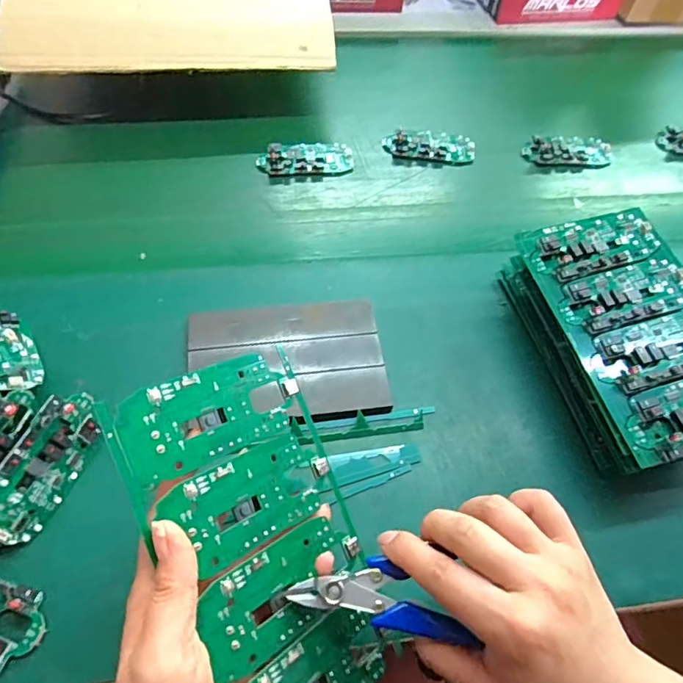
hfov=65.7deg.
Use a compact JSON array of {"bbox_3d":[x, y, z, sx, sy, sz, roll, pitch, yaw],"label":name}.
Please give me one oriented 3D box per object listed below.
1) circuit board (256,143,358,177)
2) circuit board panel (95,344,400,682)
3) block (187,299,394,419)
[{"bbox_3d":[-0.037,-0.193,0.558,0.099,0.009,0.049,-10,58,-11],"label":"circuit board"},{"bbox_3d":[-0.038,0.103,0.270,0.104,0.004,0.187,-19,86,-42],"label":"circuit board panel"},{"bbox_3d":[-0.041,0.016,0.413,0.147,0.012,0.101,-6,57,-9],"label":"block"}]

